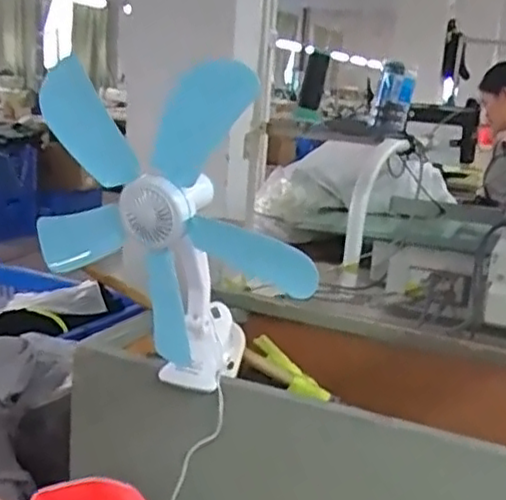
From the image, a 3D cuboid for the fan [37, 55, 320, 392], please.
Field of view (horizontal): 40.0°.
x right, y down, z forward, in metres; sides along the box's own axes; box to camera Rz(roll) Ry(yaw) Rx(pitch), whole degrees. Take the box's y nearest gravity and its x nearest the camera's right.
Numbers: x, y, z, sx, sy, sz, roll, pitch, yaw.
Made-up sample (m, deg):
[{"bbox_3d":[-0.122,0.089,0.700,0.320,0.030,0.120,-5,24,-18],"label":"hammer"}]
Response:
[{"bbox_3d":[-0.085,-0.022,0.889,0.355,0.404,0.194,7,14,12],"label":"fan"}]

